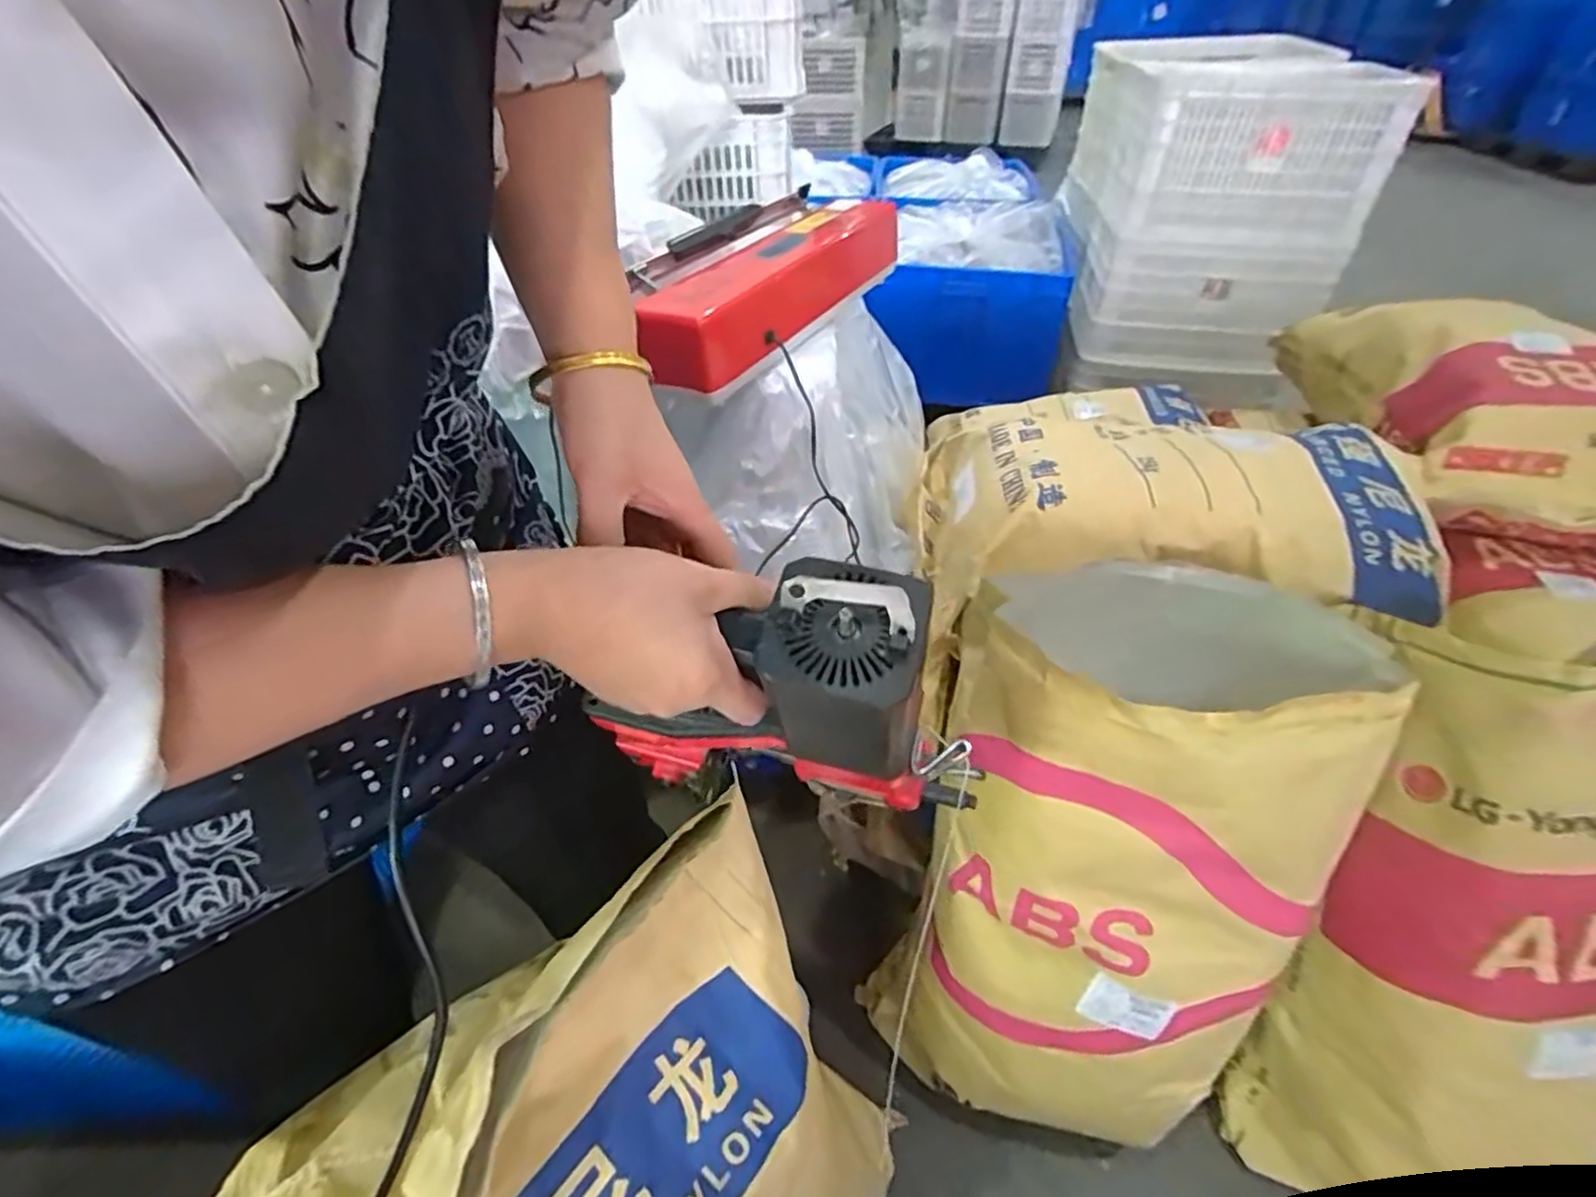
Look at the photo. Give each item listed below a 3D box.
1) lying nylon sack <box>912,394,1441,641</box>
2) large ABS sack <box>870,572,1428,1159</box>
[{"bbox_3d":[0.467,-0.101,0.936,0.617,0.193,0.442,14,43,13],"label":"lying nylon sack"},{"bbox_3d":[0.330,0.282,0.799,0.356,0.617,0.431,21,45,20],"label":"large ABS sack"}]

